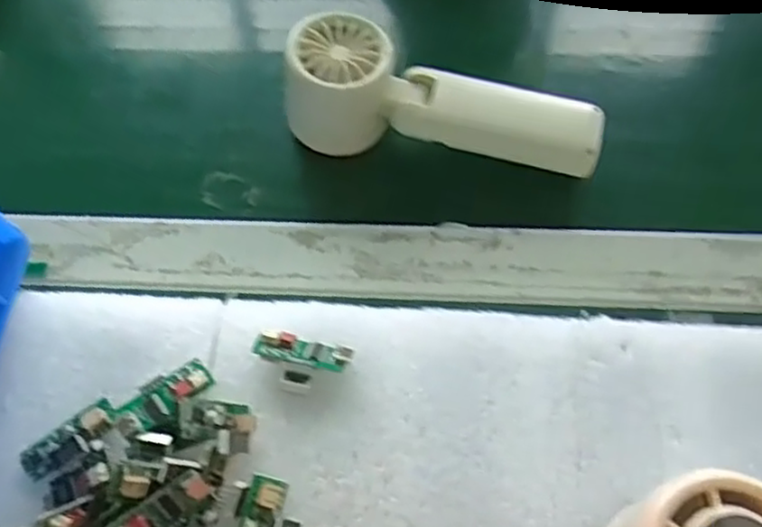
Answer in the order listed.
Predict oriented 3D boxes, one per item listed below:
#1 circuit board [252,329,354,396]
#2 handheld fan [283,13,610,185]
[{"bbox_3d":[-0.033,0.041,0.286,0.038,0.010,0.023,7,62,6],"label":"circuit board"},{"bbox_3d":[0.032,-0.084,0.367,0.160,0.056,0.044,10,62,7],"label":"handheld fan"}]

